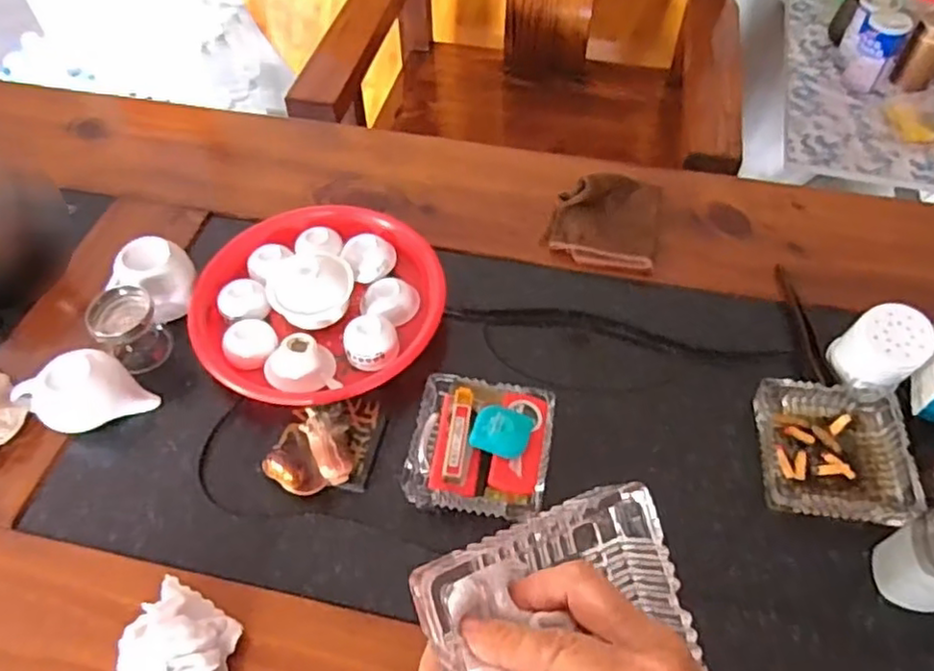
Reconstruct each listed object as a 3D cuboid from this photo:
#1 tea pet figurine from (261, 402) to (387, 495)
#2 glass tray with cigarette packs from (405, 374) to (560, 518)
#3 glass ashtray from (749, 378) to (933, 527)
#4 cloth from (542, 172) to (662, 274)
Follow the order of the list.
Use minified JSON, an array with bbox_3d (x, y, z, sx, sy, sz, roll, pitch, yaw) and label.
[{"bbox_3d":[-0.130,0.091,0.612,0.092,0.048,0.103,5,54,5],"label":"tea pet figurine"},{"bbox_3d":[0.012,0.094,0.604,0.123,0.062,0.124,9,54,7],"label":"glass tray with cigarette packs"},{"bbox_3d":[0.327,0.103,0.604,0.122,0.038,0.126,6,55,5],"label":"glass ashtray"},{"bbox_3d":[0.159,-0.138,0.768,0.124,0.038,0.128,11,55,9],"label":"cloth"}]

